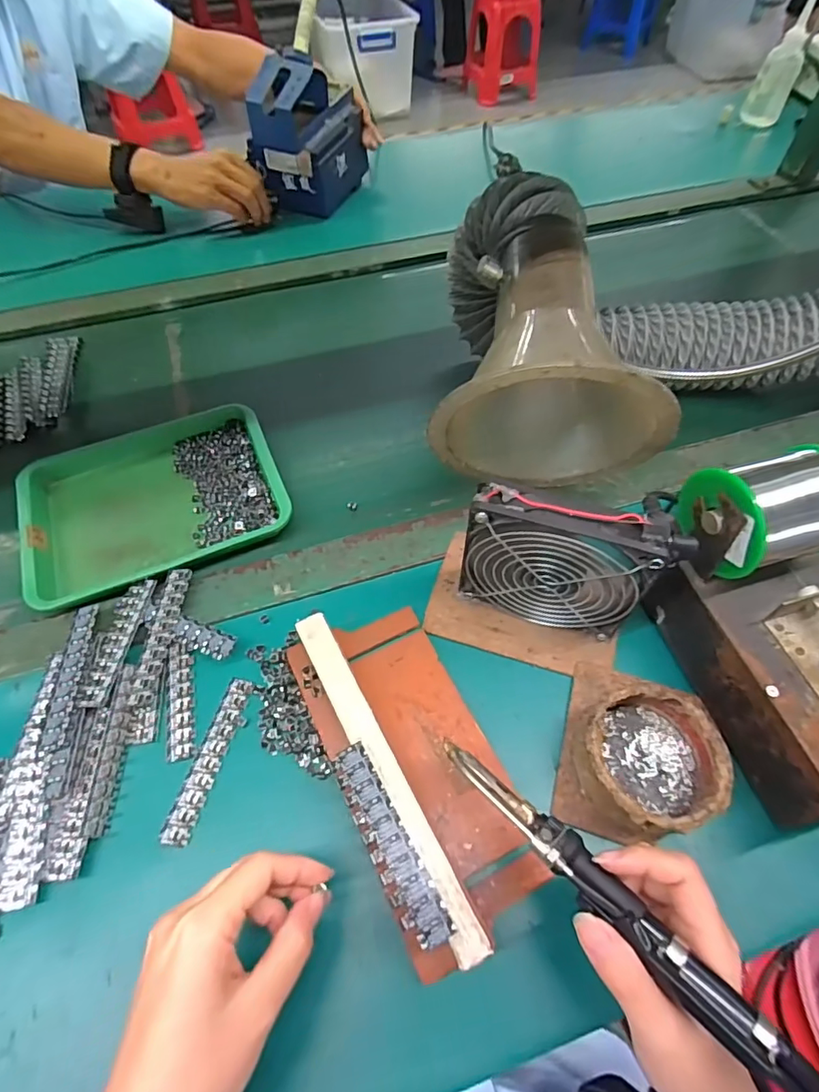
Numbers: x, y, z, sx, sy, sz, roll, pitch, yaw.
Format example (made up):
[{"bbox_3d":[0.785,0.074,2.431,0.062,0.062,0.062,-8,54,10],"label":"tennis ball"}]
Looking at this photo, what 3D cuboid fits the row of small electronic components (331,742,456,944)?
[{"bbox_3d":[-0.013,0.164,0.293,0.023,0.004,0.108,-25,61,-15],"label":"row of small electronic components"}]

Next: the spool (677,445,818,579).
[{"bbox_3d":[0.227,-0.019,0.334,0.083,0.076,0.068,-14,58,-8],"label":"spool"}]

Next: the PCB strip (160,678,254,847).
[{"bbox_3d":[-0.136,0.142,0.355,0.019,0.004,0.107,11,56,9],"label":"PCB strip"}]

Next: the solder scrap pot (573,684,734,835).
[{"bbox_3d":[0.151,0.134,0.333,0.088,0.041,0.084,-1,55,1],"label":"solder scrap pot"}]

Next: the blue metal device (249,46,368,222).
[{"bbox_3d":[-0.143,-0.569,0.722,0.111,0.153,0.144,19,60,12],"label":"blue metal device"}]

